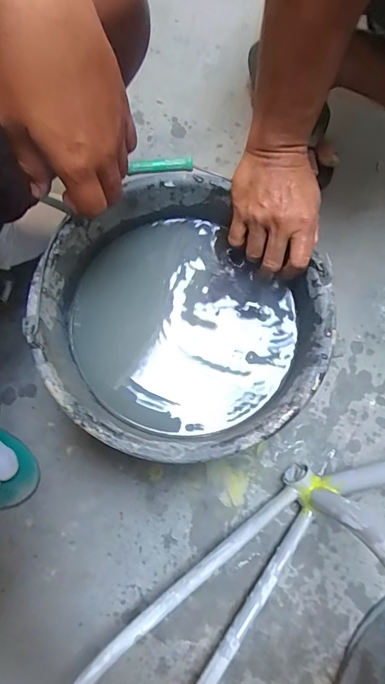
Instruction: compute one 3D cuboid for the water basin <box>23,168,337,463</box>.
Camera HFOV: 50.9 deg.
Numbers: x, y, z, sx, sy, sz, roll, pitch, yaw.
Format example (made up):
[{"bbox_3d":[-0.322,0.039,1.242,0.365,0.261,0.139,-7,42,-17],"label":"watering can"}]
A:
[{"bbox_3d":[-0.020,-0.008,0.516,0.304,0.215,0.276,44,81,9],"label":"water basin"}]

